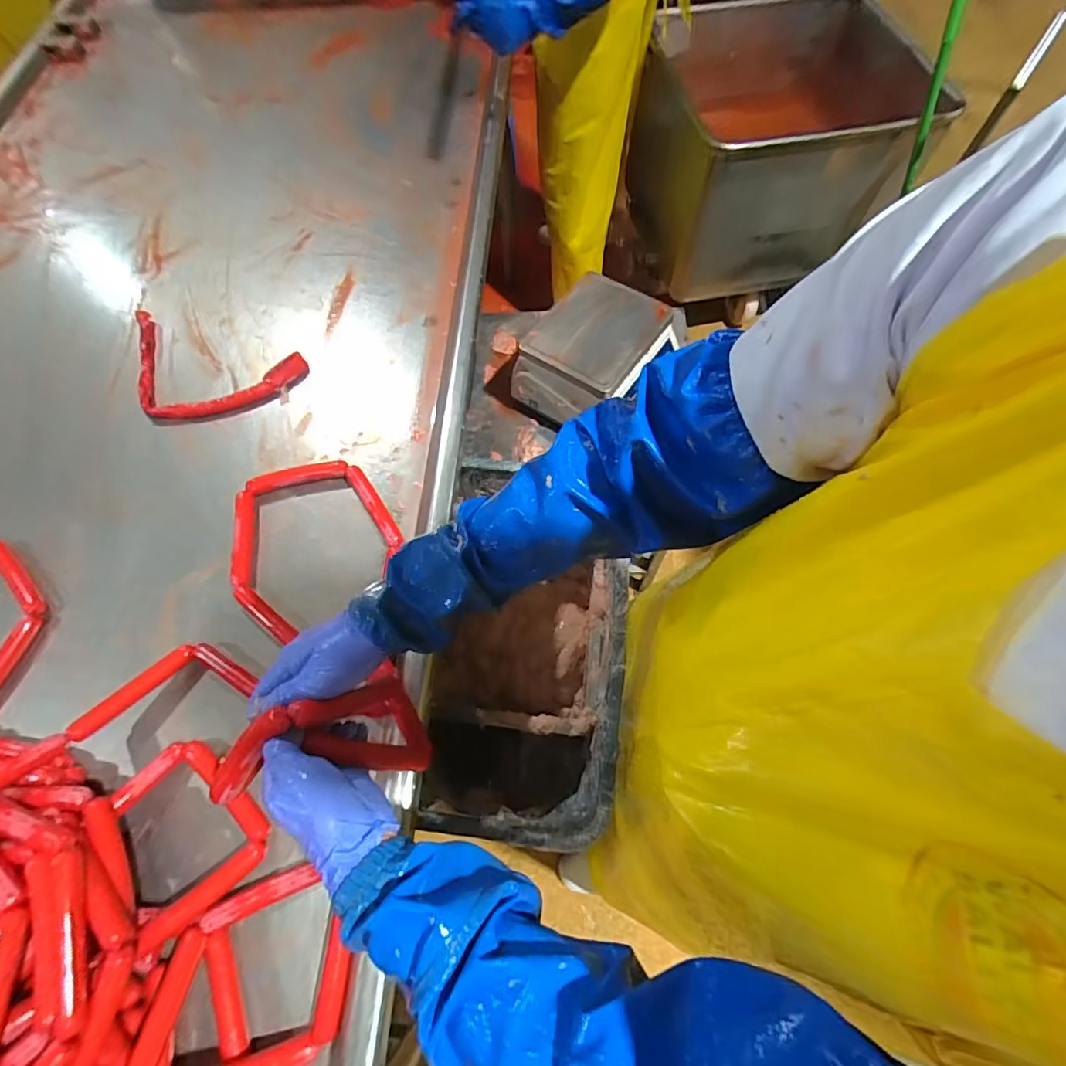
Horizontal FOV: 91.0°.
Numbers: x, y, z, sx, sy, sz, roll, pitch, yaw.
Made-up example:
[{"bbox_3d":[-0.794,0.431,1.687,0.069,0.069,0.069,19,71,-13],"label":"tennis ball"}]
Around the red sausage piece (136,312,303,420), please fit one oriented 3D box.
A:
[{"bbox_3d":[-0.537,-0.253,0.834,0.333,0.024,0.168,17,67,10],"label":"red sausage piece"}]

